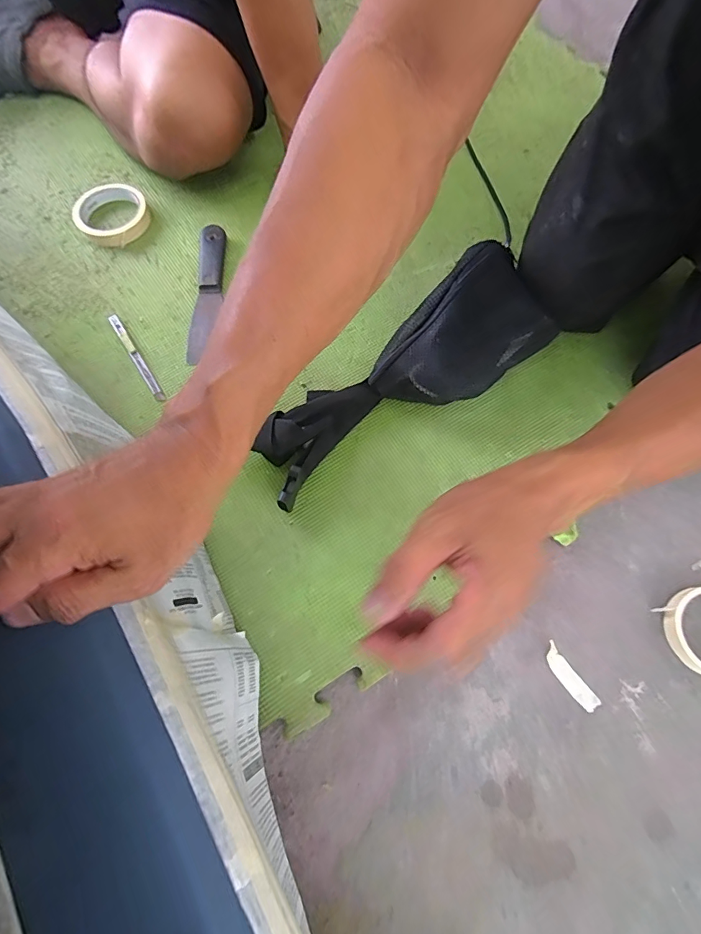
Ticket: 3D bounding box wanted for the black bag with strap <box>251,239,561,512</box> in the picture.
[{"bbox_3d":[0.056,-0.098,0.468,0.362,0.084,0.132,-37,74,-13],"label":"black bag with strap"}]

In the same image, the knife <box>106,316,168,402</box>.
[{"bbox_3d":[-0.256,-0.132,0.522,0.011,0.013,0.135,-32,73,-11],"label":"knife"}]

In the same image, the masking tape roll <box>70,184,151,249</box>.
[{"bbox_3d":[-0.318,-0.338,0.586,0.091,0.021,0.098,0,70,0],"label":"masking tape roll"}]

